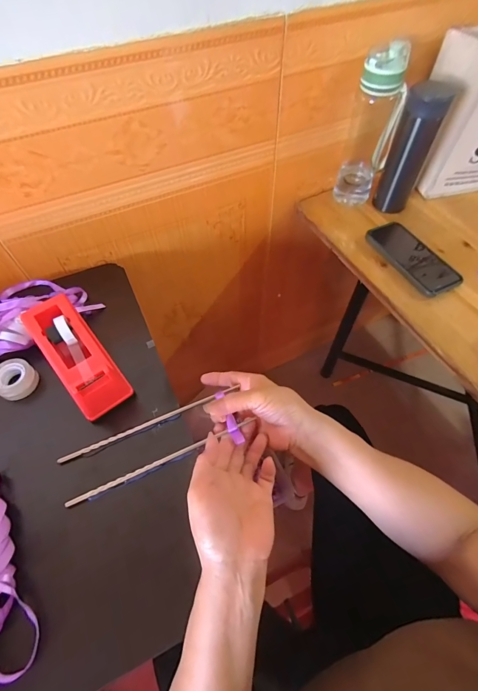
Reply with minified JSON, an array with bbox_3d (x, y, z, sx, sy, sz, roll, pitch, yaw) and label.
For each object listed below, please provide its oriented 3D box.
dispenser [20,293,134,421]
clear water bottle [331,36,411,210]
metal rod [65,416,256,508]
[{"bbox_3d":[-0.199,0.013,0.406,0.062,0.067,0.158,-34,64,-19],"label":"dispenser"},{"bbox_3d":[0.227,-0.360,0.571,0.075,0.237,0.074,20,60,12],"label":"clear water bottle"},{"bbox_3d":[-0.084,0.129,0.371,0.213,0.009,0.007,-22,60,-14],"label":"metal rod"}]

